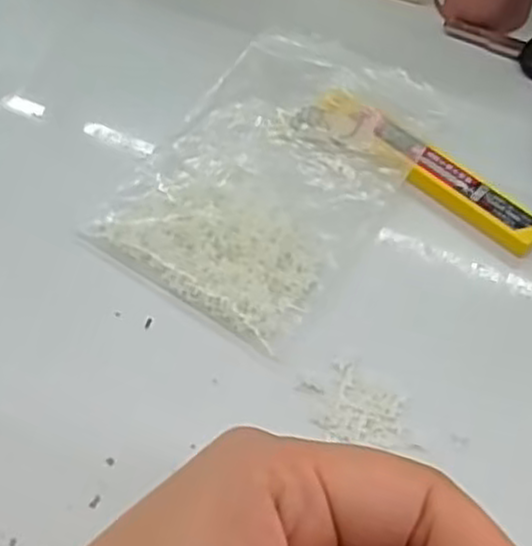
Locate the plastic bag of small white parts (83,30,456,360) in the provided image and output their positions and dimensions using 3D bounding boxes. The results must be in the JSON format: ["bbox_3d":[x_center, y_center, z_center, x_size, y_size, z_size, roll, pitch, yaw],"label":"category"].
[{"bbox_3d":[0.003,-0.039,0.300,0.087,0.020,0.124,30,60,17],"label":"plastic bag of small white parts"}]

